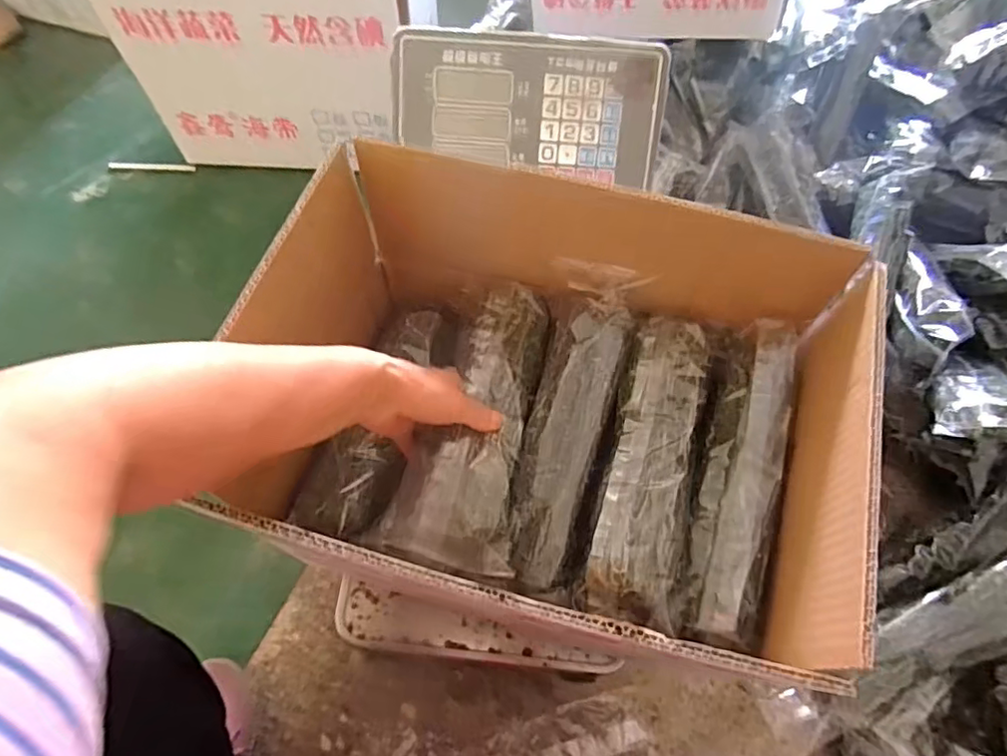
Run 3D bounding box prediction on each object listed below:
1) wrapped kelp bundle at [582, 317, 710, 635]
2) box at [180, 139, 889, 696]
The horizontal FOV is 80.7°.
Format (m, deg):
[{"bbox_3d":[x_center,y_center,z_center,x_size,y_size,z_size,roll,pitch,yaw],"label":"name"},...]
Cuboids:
[{"bbox_3d":[0.119,0.060,0.468,0.069,0.040,0.248,14,65,7],"label":"wrapped kelp bundle"},{"bbox_3d":[0.034,0.007,0.464,0.404,0.183,0.339,14,65,7],"label":"box"}]

